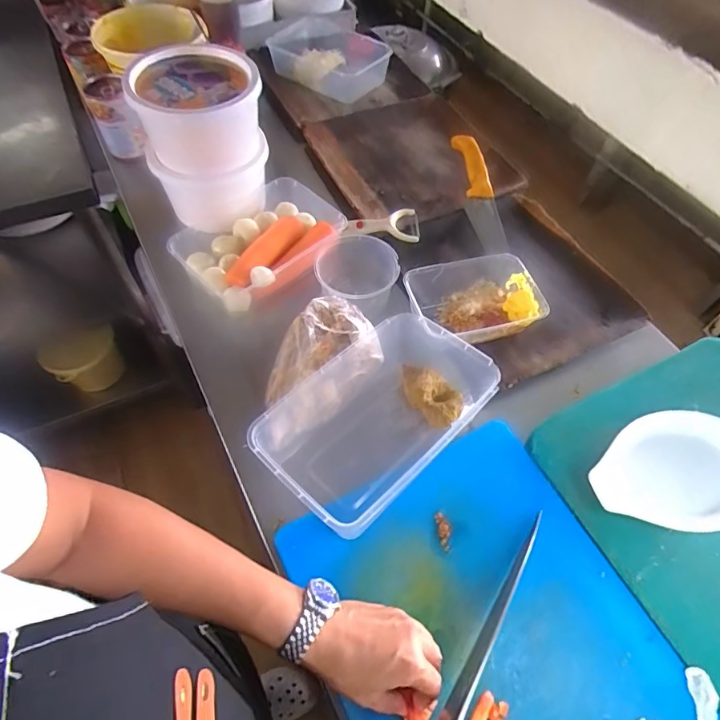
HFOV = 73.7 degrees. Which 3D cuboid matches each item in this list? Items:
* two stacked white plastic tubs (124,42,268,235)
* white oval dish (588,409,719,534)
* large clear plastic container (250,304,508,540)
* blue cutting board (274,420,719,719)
[{"bbox_3d":[-0.226,-0.333,0.712,0.166,0.175,0.170,-9,59,-8],"label":"two stacked white plastic tubs"},{"bbox_3d":[0.356,0.120,0.531,0.217,0.031,0.126,-12,59,-9],"label":"white oval dish"},{"bbox_3d":[0.025,0.055,0.547,0.281,0.080,0.165,-39,66,-21],"label":"large clear plastic container"},{"bbox_3d":[0.146,0.296,0.437,0.296,0.014,0.435,-23,62,-16],"label":"blue cutting board"}]

